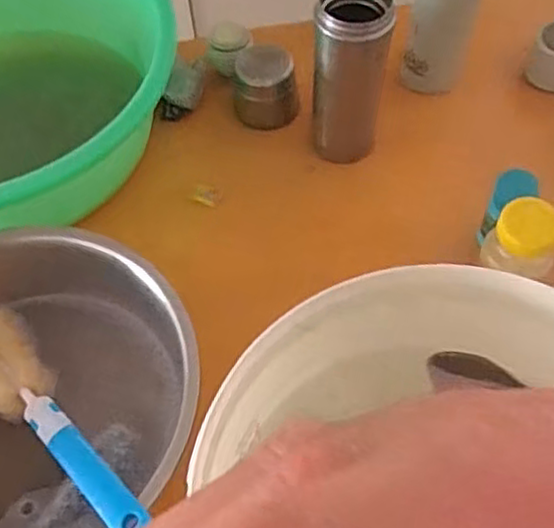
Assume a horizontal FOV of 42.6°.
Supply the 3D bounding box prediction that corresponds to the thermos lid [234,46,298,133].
[{"bbox_3d":[-0.013,-0.186,0.751,0.070,0.069,0.056,-6,59,-1],"label":"thermos lid"}]

